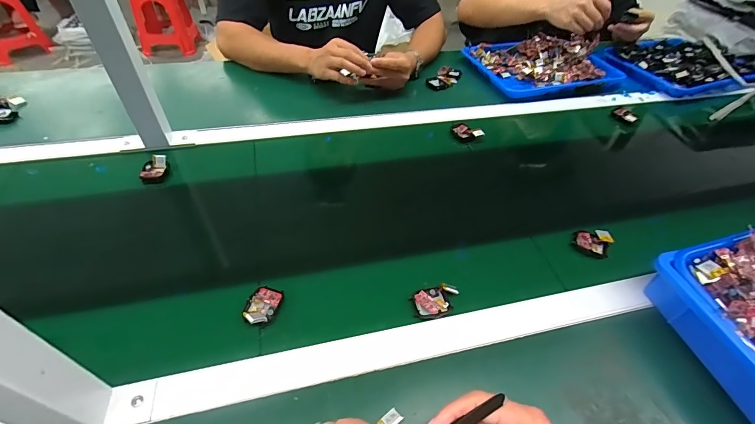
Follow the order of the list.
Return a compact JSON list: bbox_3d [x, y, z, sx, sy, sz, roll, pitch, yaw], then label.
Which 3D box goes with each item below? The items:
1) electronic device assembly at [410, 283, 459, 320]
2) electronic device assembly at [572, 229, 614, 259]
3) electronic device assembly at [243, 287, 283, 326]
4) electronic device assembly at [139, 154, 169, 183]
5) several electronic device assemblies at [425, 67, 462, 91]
[{"bbox_3d":[0.071,0.108,0.438,0.059,0.010,0.038,-15,51,-17],"label":"electronic device assembly"},{"bbox_3d":[0.308,0.043,0.515,0.048,0.020,0.044,5,48,-1],"label":"electronic device assembly"},{"bbox_3d":[-0.135,0.108,0.419,0.036,0.018,0.049,12,48,6],"label":"electronic device assembly"},{"bbox_3d":[-0.352,-0.068,0.567,0.038,0.017,0.048,-15,51,-17],"label":"electronic device assembly"},{"bbox_3d":[0.163,-0.321,0.838,0.107,0.022,0.049,-33,59,-29],"label":"several electronic device assemblies"}]

